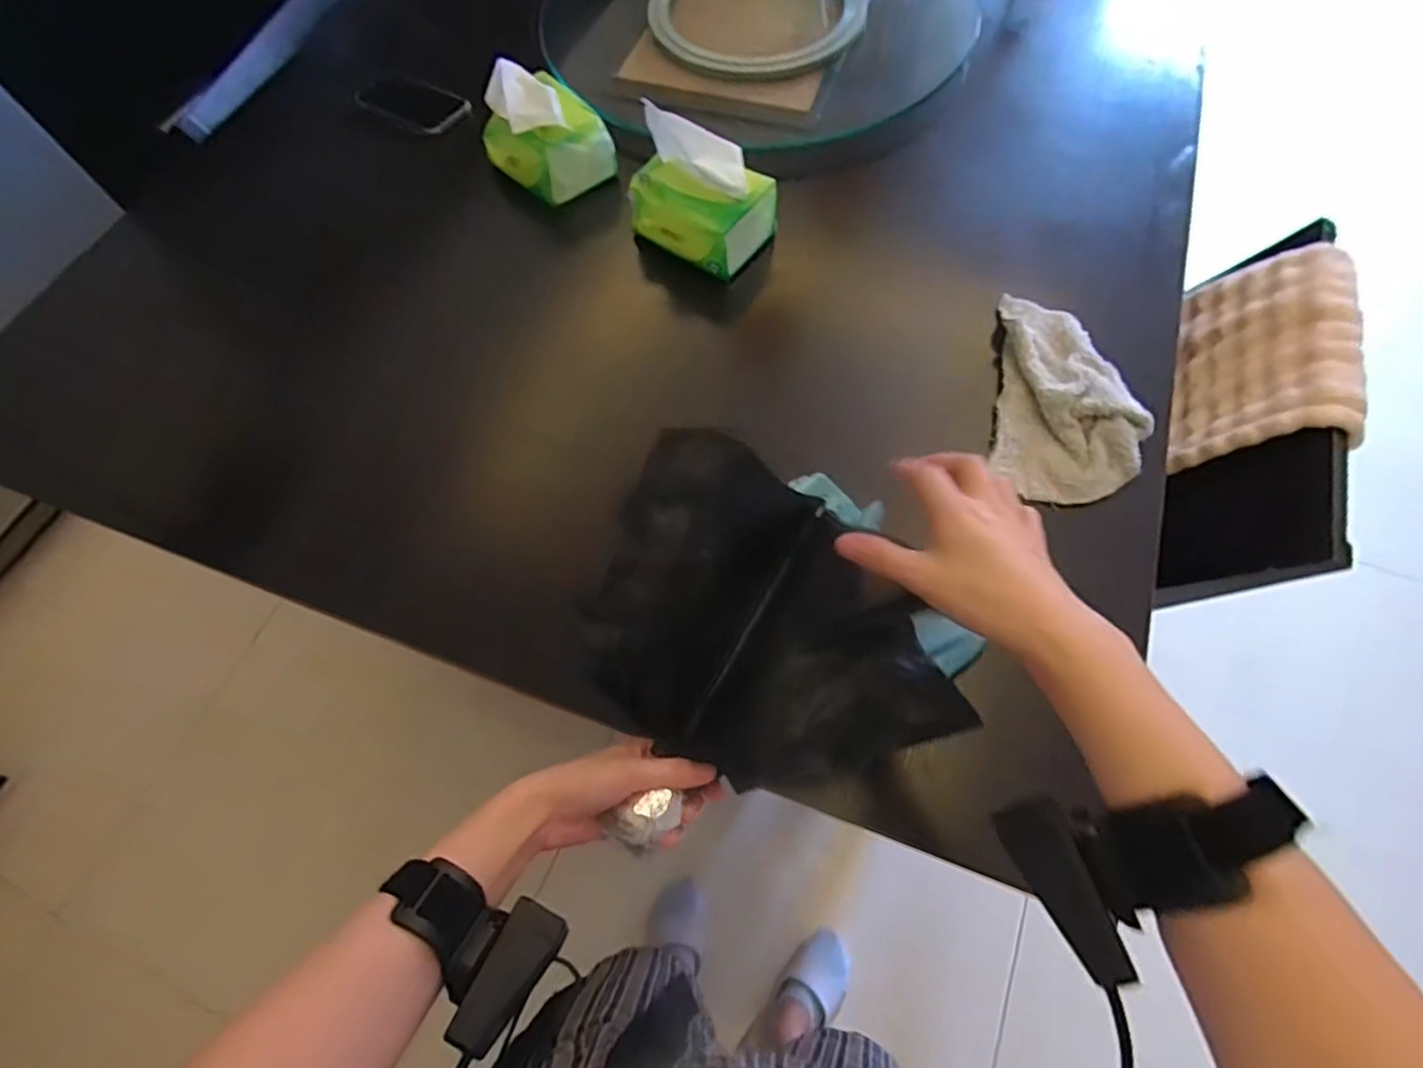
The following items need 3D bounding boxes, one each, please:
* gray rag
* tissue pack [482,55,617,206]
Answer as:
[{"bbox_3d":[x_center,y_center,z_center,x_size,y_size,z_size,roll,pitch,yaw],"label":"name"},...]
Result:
[{"bbox_3d":[0.334,-0.131,0.605,0.123,0.028,0.222,11,66,7],"label":"gray rag"},{"bbox_3d":[-0.198,-0.462,0.747,0.112,0.073,0.151,-35,69,-13],"label":"tissue pack"}]

